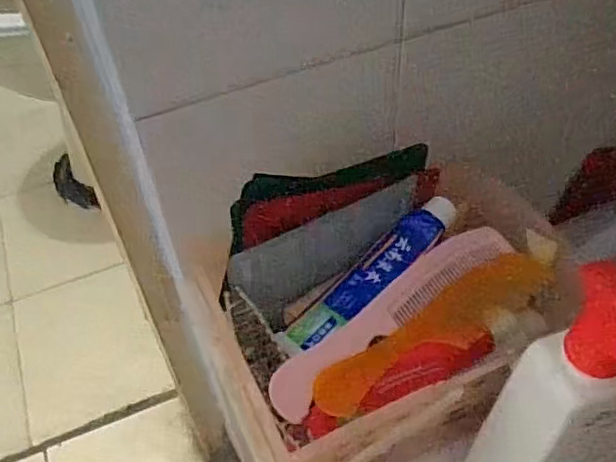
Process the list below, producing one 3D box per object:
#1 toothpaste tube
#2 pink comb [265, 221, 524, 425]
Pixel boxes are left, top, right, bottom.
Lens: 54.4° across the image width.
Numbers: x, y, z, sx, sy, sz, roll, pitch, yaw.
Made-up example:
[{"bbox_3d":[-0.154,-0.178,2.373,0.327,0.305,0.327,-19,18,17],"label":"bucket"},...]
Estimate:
[{"bbox_3d":[0.048,0.030,0.442,0.170,0.031,0.025,-34,55,-25],"label":"toothpaste tube"},{"bbox_3d":[0.060,0.055,0.421,0.210,0.006,0.036,-33,56,-21],"label":"pink comb"}]

